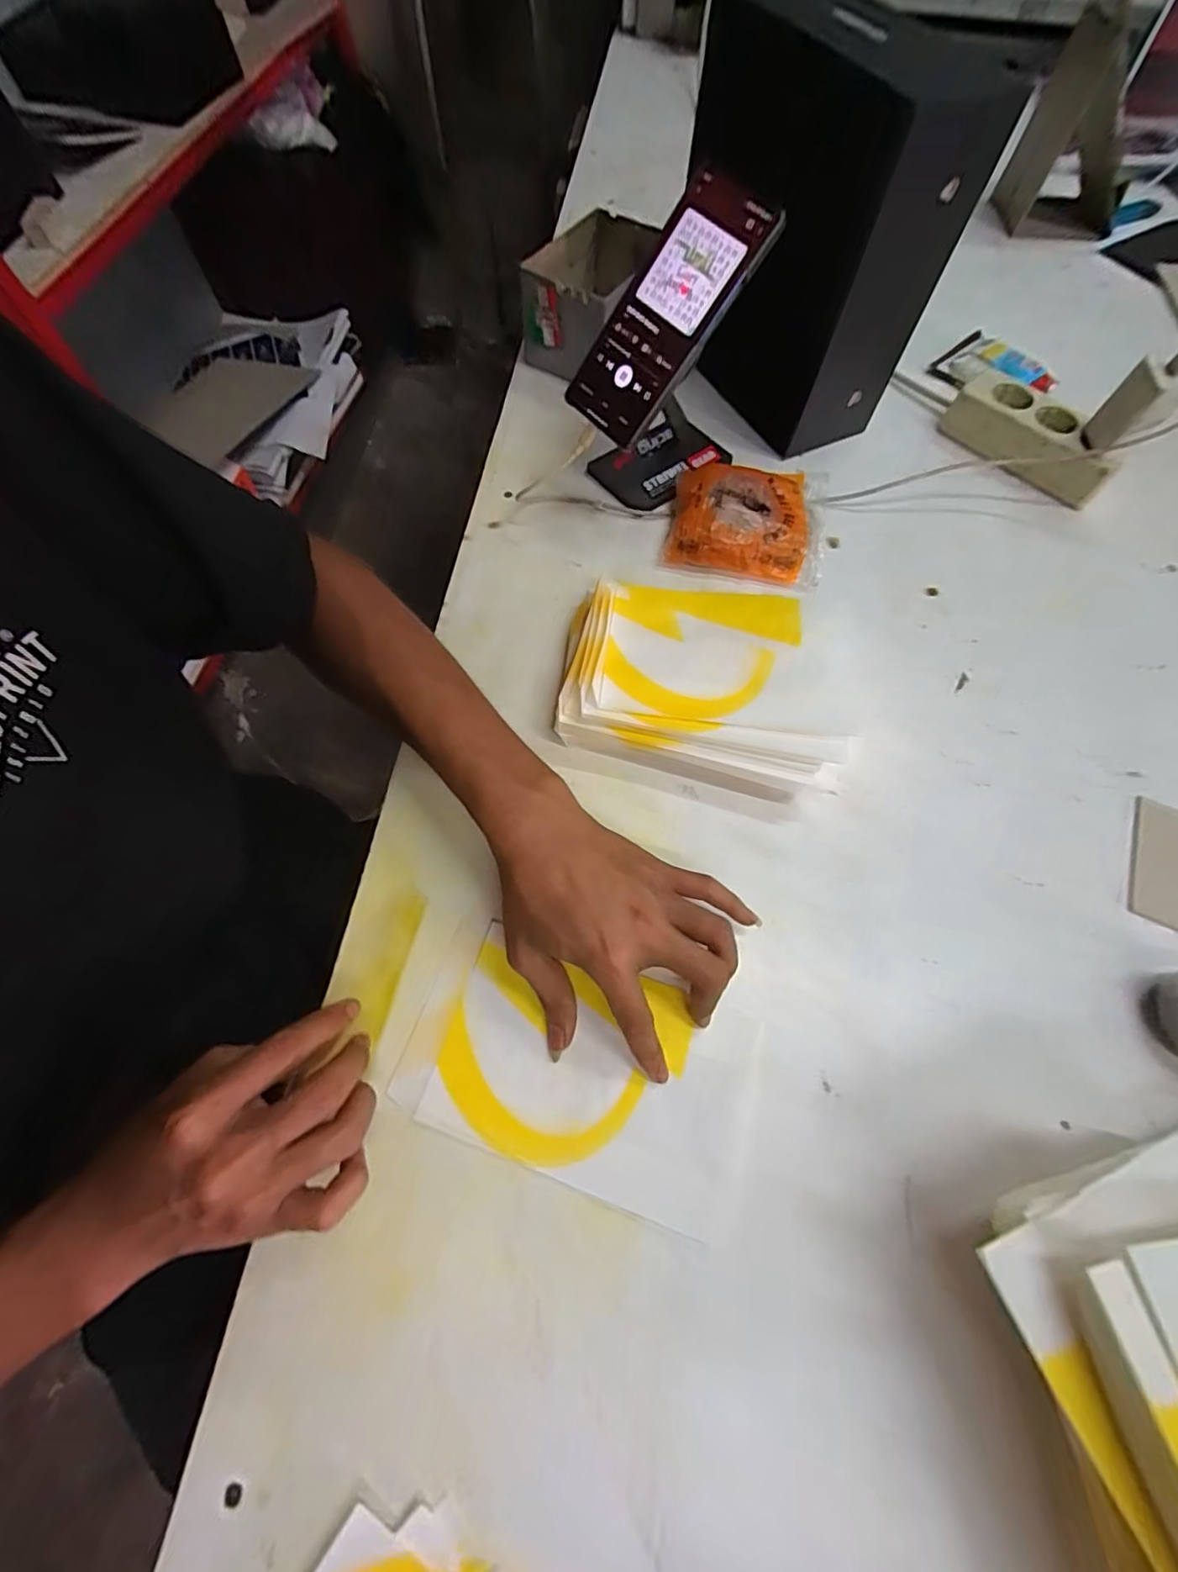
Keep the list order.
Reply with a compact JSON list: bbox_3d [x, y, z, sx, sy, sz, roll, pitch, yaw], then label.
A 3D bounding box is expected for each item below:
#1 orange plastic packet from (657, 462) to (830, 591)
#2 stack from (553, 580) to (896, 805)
[{"bbox_3d":[0.139,-0.234,0.483,0.131,0.032,0.119,13,67,3],"label":"orange plastic packet"},{"bbox_3d":[0.088,-0.081,0.412,0.211,0.048,0.147,15,67,5],"label":"stack"}]

